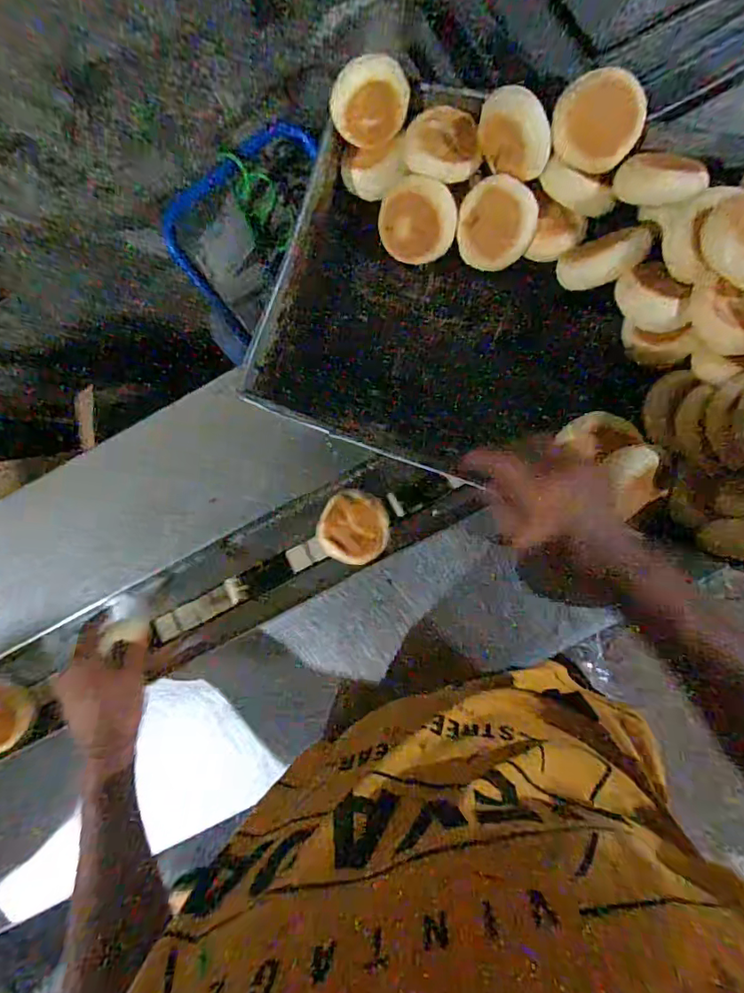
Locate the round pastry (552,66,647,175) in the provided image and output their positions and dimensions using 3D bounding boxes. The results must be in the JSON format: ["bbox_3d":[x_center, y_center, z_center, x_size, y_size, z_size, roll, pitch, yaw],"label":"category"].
[{"bbox_3d":[0.213,-0.354,0.490,0.077,0.022,0.076,16,130,20],"label":"round pastry"}]

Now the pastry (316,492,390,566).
[{"bbox_3d":[-0.019,0.034,0.578,0.075,0.013,0.076,0,86,5],"label":"pastry"}]

